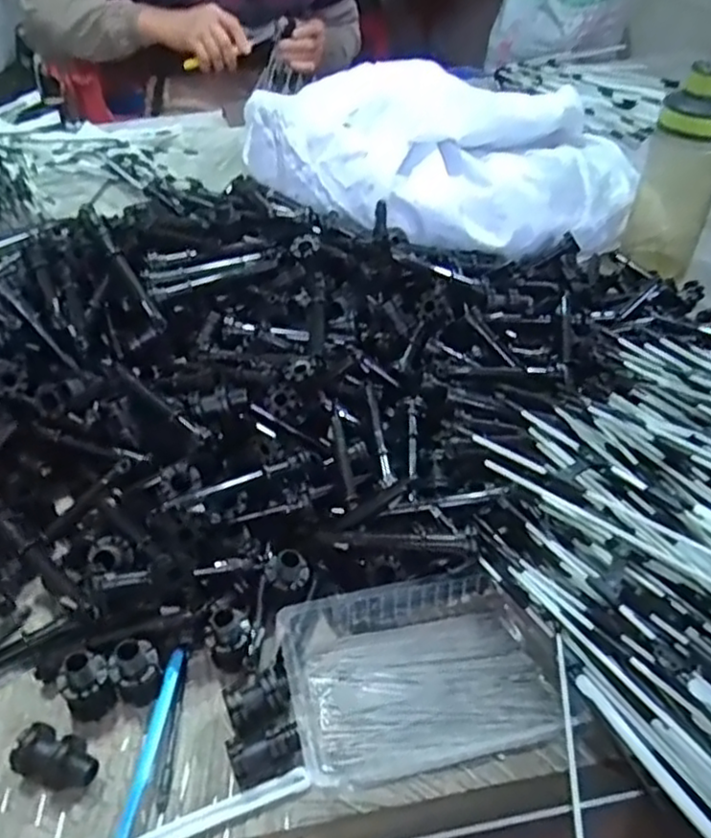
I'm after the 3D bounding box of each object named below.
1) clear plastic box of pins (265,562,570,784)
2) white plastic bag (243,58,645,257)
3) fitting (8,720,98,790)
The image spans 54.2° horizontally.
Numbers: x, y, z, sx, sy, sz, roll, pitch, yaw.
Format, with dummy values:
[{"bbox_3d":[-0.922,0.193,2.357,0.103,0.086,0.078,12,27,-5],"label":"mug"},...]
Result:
[{"bbox_3d":[0.036,0.130,0.364,0.140,0.030,0.093,-7,42,-8],"label":"clear plastic box of pins"},{"bbox_3d":[0.097,-0.250,0.652,0.392,0.116,0.176,-4,38,-22],"label":"white plastic bag"},{"bbox_3d":[-0.139,0.161,0.328,0.040,0.023,0.023,14,43,16],"label":"fitting"}]

